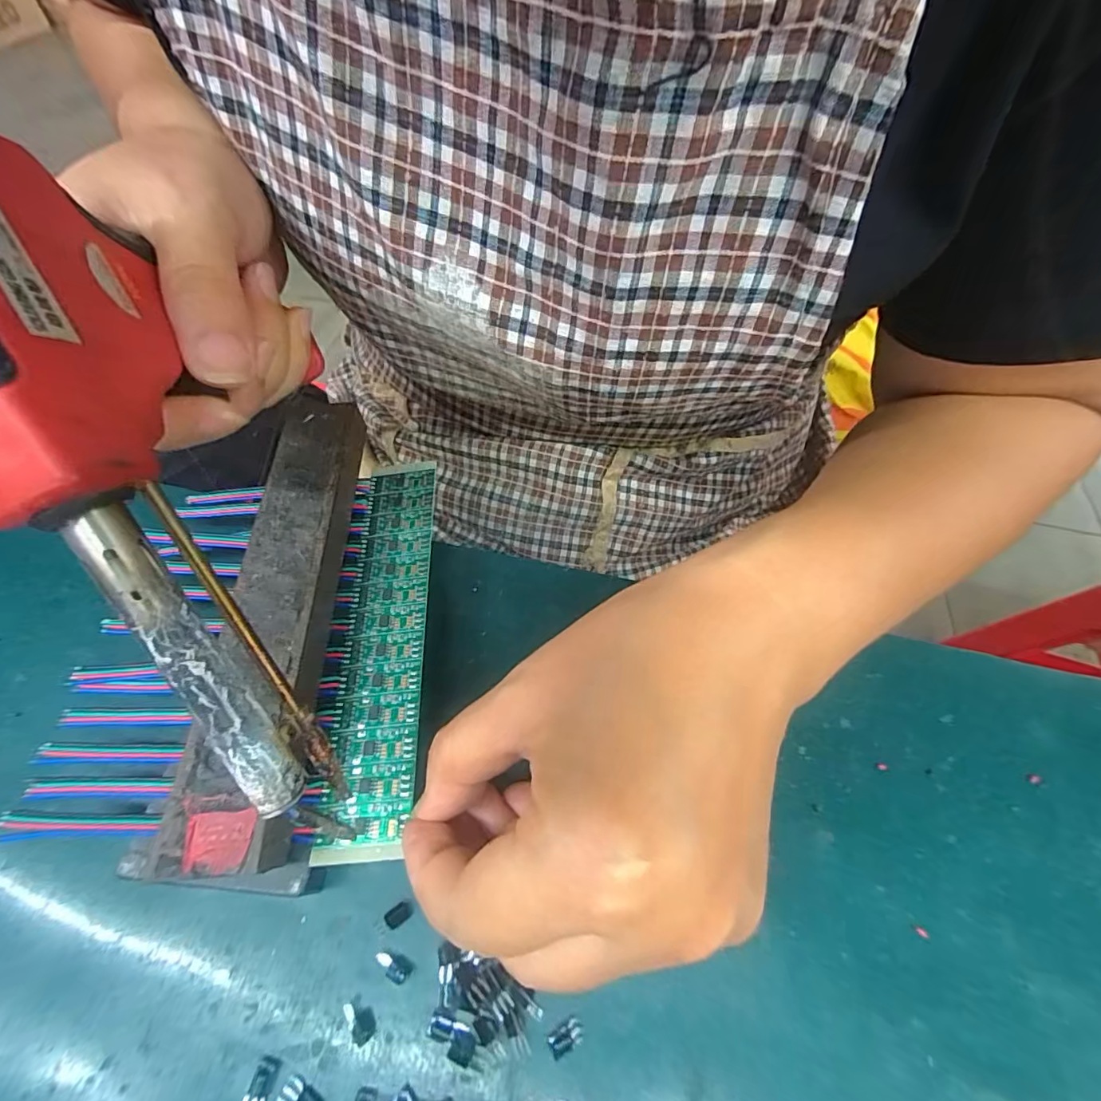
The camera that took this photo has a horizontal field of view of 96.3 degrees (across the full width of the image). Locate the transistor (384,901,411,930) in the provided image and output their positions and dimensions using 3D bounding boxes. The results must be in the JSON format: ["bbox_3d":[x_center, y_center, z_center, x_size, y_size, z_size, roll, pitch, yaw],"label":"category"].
[{"bbox_3d":[-0.050,0.120,0.162,0.008,0.004,0.006,-32,64,-19],"label":"transistor"}]

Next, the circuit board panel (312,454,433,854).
[{"bbox_3d":[-0.065,0.028,0.199,0.030,0.004,0.162,-3,58,-2],"label":"circuit board panel"}]

